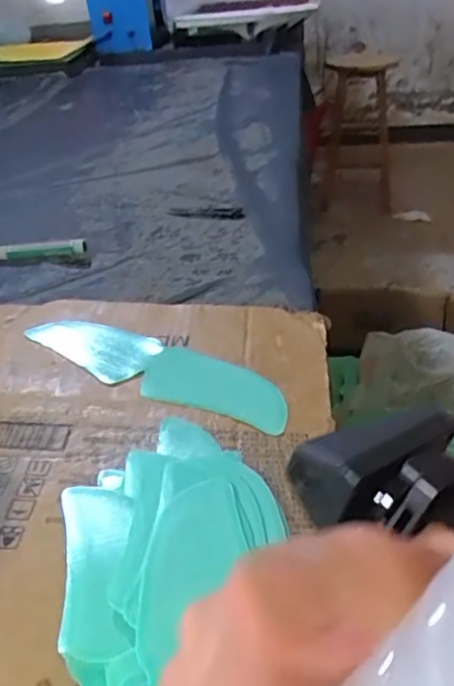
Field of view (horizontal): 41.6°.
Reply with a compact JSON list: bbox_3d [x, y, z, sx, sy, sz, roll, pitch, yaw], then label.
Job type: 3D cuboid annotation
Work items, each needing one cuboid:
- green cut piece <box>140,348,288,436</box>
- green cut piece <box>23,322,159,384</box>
[{"bbox_3d":[-0.009,0.031,0.450,0.121,0.004,0.062,15,40,24],"label":"green cut piece"},{"bbox_3d":[-0.108,-0.002,0.502,0.109,0.004,0.062,26,44,29],"label":"green cut piece"}]

